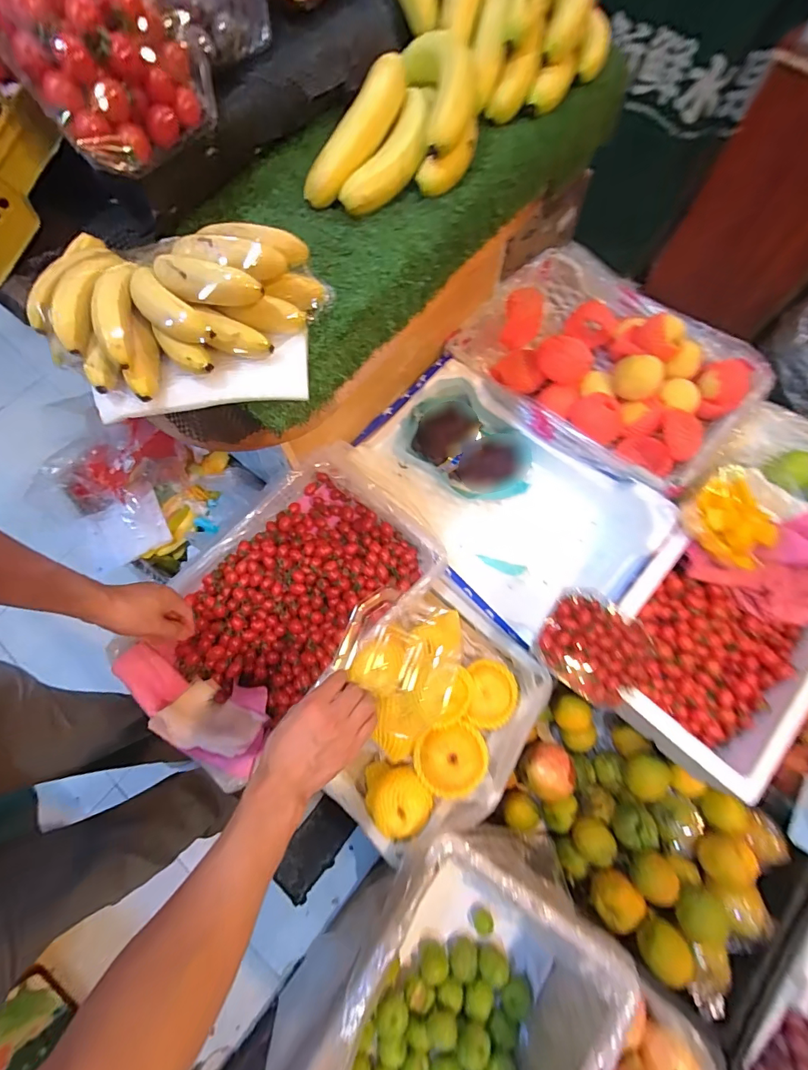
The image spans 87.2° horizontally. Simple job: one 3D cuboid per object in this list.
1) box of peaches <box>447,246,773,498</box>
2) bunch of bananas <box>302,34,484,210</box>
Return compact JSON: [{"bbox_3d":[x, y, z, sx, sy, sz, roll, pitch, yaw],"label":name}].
[{"bbox_3d":[0.395,-0.337,0.835,0.524,0.117,0.378,42,77,13],"label":"box of peaches"},{"bbox_3d":[-0.001,-0.406,0.421,0.129,0.062,0.210,37,76,12],"label":"bunch of bananas"}]

